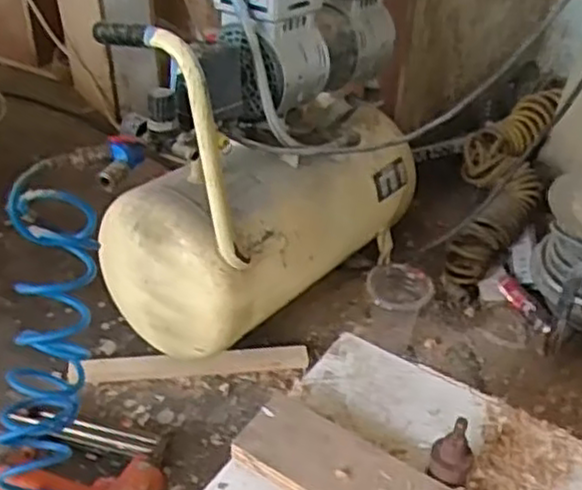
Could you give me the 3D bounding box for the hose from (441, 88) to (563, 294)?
[{"bbox_3d":[0.343,-0.103,1.236,0.137,0.079,0.396,18,71,19],"label":"hose"}]

